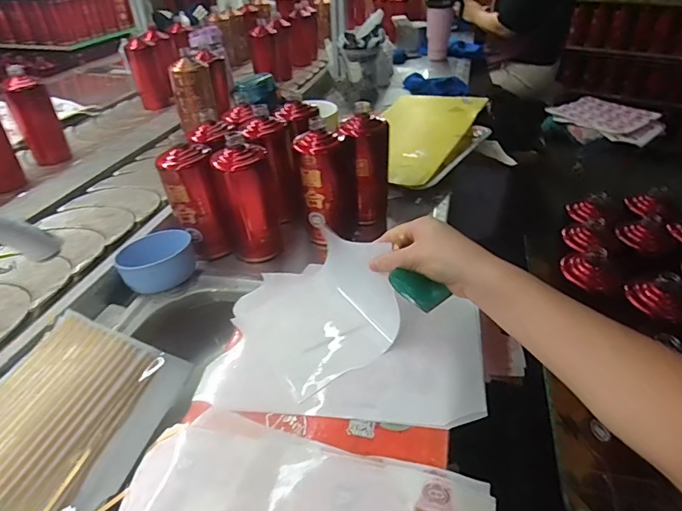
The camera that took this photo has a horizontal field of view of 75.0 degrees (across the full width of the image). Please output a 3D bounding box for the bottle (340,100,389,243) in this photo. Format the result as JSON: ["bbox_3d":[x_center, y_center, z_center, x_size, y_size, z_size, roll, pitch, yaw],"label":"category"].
[{"bbox_3d":[0.040,-0.128,0.757,0.079,0.223,0.061,4,37,7],"label":"bottle"}]

